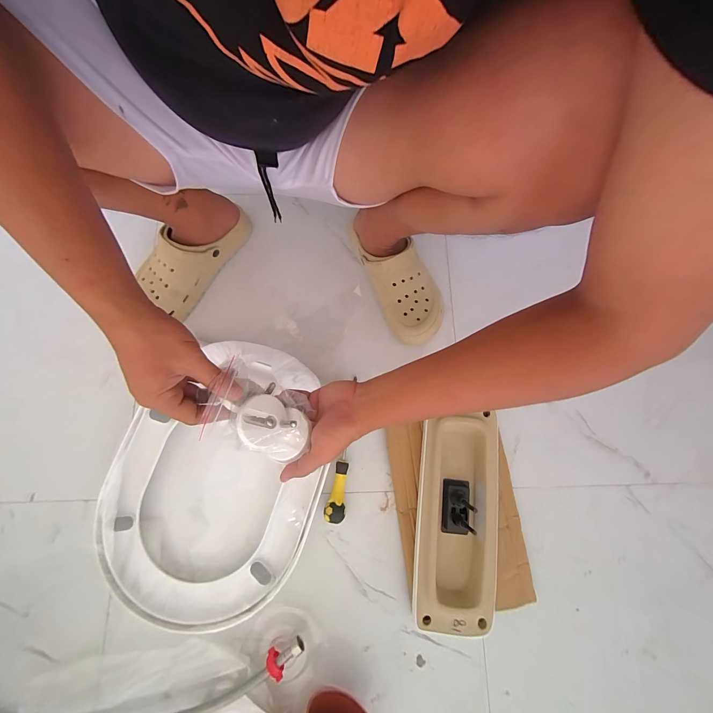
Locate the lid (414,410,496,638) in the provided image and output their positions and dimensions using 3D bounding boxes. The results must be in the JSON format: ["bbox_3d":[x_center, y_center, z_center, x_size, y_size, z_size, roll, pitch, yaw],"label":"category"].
[{"bbox_3d":[0.161,0.246,0.491,0.125,0.057,0.333,6,77,2],"label":"lid"}]

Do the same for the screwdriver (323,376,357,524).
[{"bbox_3d":[-0.017,0.156,0.524,0.033,0.031,0.242,10,75,3],"label":"screwdriver"}]

